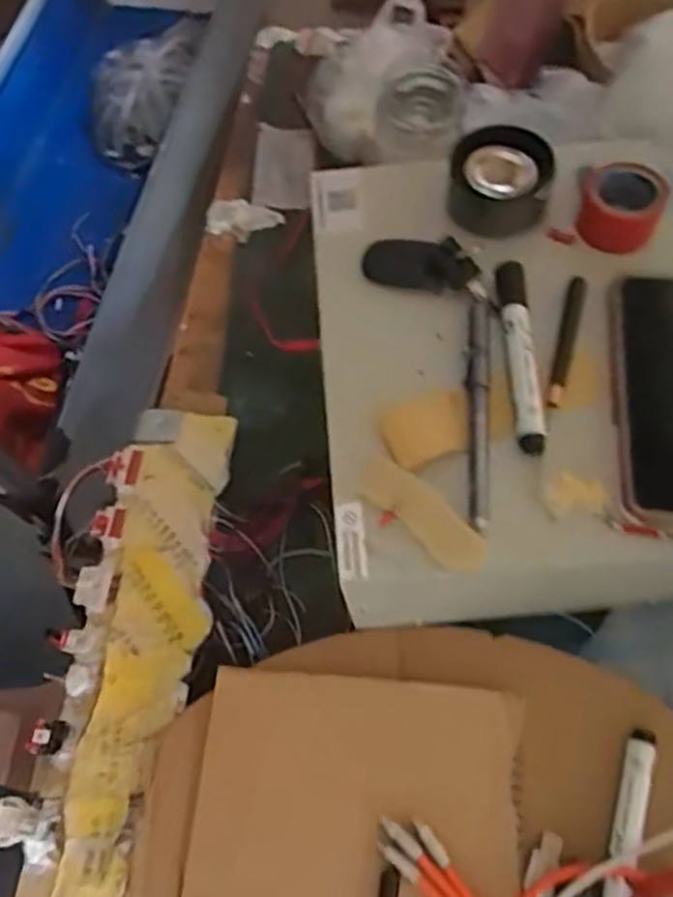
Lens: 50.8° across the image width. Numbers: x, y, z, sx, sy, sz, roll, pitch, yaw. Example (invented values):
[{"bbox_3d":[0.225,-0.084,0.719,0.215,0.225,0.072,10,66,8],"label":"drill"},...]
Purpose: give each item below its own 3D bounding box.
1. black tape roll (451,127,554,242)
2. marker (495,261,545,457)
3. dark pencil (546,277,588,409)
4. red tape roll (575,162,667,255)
[{"bbox_3d":[0.114,-0.189,0.494,0.066,0.042,0.071,13,64,7],"label":"black tape roll"},{"bbox_3d":[0.113,-0.059,0.438,0.016,0.021,0.133,0,63,0],"label":"marker"},{"bbox_3d":[0.144,-0.066,0.445,0.011,0.015,0.096,16,64,8],"label":"dark pencil"},{"bbox_3d":[0.194,-0.166,0.488,0.051,0.042,0.051,0,63,0],"label":"red tape roll"}]

